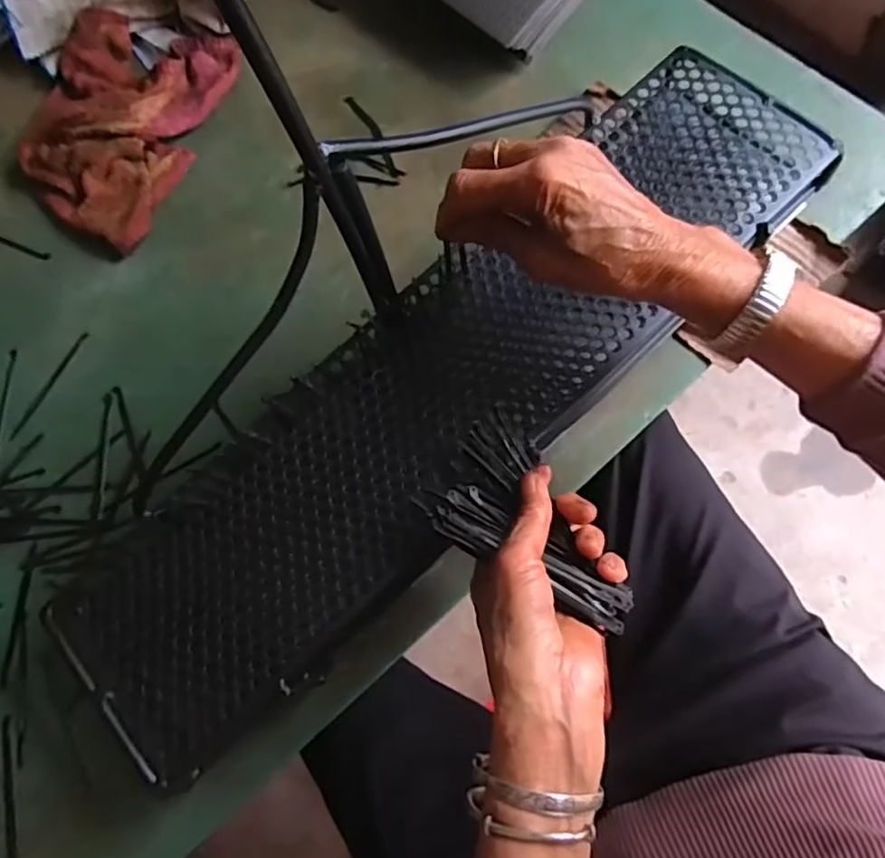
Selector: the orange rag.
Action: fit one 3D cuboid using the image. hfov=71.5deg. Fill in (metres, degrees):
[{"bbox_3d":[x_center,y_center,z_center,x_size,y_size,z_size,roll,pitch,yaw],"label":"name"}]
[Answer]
[{"bbox_3d":[-0.308,-0.289,0.581,0.164,0.037,0.239,16,76,10],"label":"orange rag"}]

